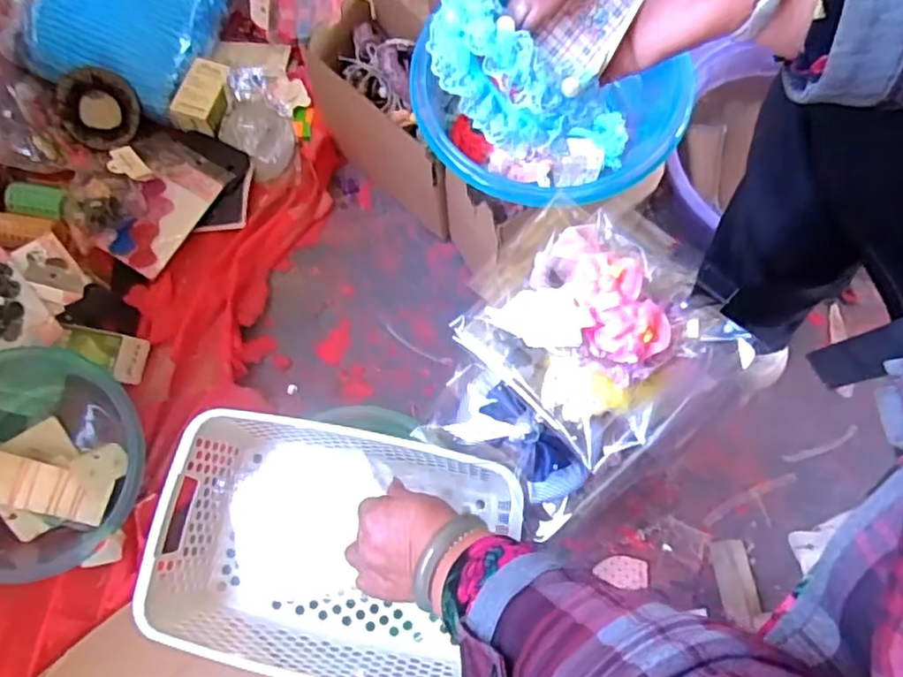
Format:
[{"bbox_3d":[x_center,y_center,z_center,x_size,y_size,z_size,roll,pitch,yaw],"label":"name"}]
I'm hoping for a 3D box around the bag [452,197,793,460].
[{"bbox_3d":[0.104,-0.003,0.466,0.152,0.076,0.181,-43,76,-10],"label":"bag"}]

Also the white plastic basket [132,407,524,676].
[{"bbox_3d":[-0.106,0.184,0.580,0.284,0.108,0.194,12,73,2],"label":"white plastic basket"}]

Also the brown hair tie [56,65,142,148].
[{"bbox_3d":[-0.424,-0.276,0.784,0.090,0.016,0.092,-2,117,-4],"label":"brown hair tie"}]

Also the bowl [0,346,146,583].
[{"bbox_3d":[-0.449,0.123,0.676,0.230,0.065,0.222,0,73,-2],"label":"bowl"}]

